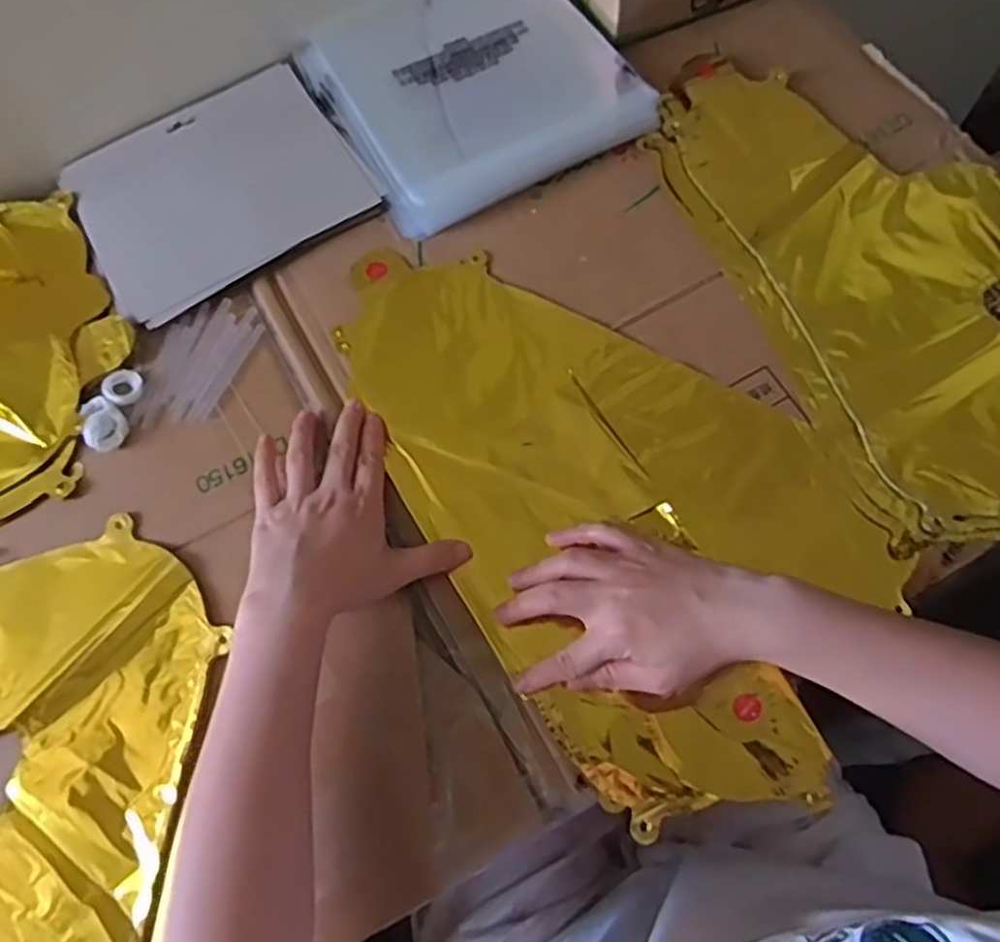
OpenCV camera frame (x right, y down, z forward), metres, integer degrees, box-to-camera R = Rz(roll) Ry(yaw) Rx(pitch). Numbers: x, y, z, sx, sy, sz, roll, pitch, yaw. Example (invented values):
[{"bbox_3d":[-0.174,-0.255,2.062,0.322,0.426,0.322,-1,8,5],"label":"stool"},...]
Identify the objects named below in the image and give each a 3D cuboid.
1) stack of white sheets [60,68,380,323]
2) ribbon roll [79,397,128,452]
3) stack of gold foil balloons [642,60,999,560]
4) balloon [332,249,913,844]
[{"bbox_3d":[-0.212,-0.213,0.579,0.200,0.010,0.164,-31,71,-10],"label":"stack of white sheets"},{"bbox_3d":[-0.263,-0.033,0.512,0.026,0.011,0.039,-25,70,-8],"label":"ribbon roll"},{"bbox_3d":[0.290,-0.136,0.539,0.239,0.019,0.409,-21,70,-6],"label":"stack of gold foil balloons"},{"bbox_3d":[0.070,0.001,0.503,0.234,0.018,0.416,-32,71,-10],"label":"balloon"}]

